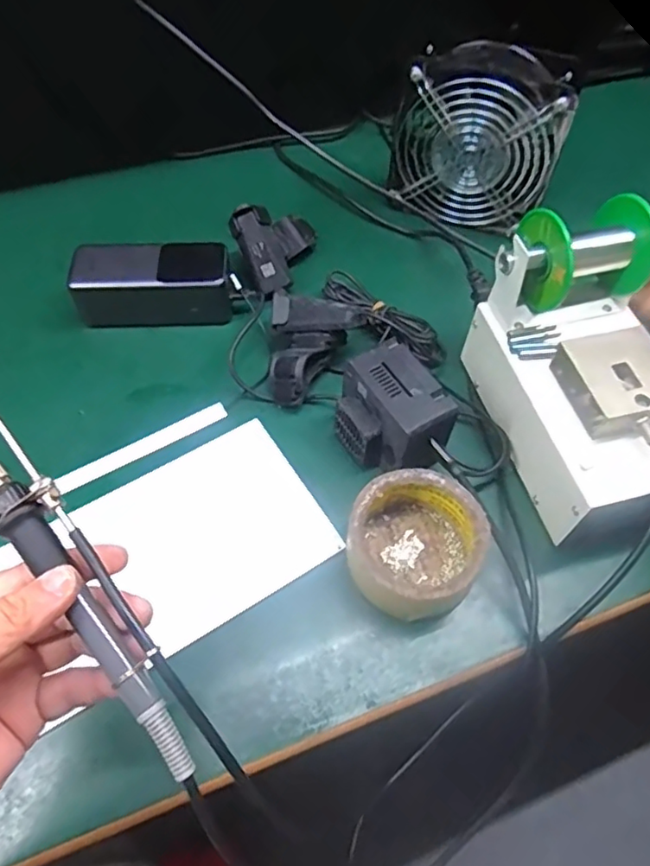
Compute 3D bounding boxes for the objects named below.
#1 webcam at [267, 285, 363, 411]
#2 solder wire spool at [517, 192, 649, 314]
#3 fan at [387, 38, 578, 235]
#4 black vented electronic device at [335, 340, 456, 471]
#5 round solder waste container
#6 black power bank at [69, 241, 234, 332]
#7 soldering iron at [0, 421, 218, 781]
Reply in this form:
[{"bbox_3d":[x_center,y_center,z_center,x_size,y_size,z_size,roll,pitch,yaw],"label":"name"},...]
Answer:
[{"bbox_3d":[-0.009,-0.071,0.485,0.078,0.049,0.093,2,58,-1],"label":"webcam"},{"bbox_3d":[0.188,-0.129,0.429,0.090,0.062,0.058,-13,61,-9],"label":"solder wire spool"},{"bbox_3d":[0.142,-0.275,0.552,0.150,0.145,0.060,18,49,10],"label":"fan"},{"bbox_3d":[0.050,-0.009,0.433,0.063,0.070,0.084,-27,63,-18],"label":"black vented electronic device"},{"bbox_3d":[0.059,0.076,0.397,0.085,0.047,0.091,1,58,-2],"label":"round solder waste container"},{"bbox_3d":[-0.148,-0.131,0.520,0.138,0.055,0.055,-2,59,-4],"label":"black power bank"},{"bbox_3d":[-0.117,0.056,0.263,0.026,0.018,0.207,-36,81,-20],"label":"soldering iron"}]

